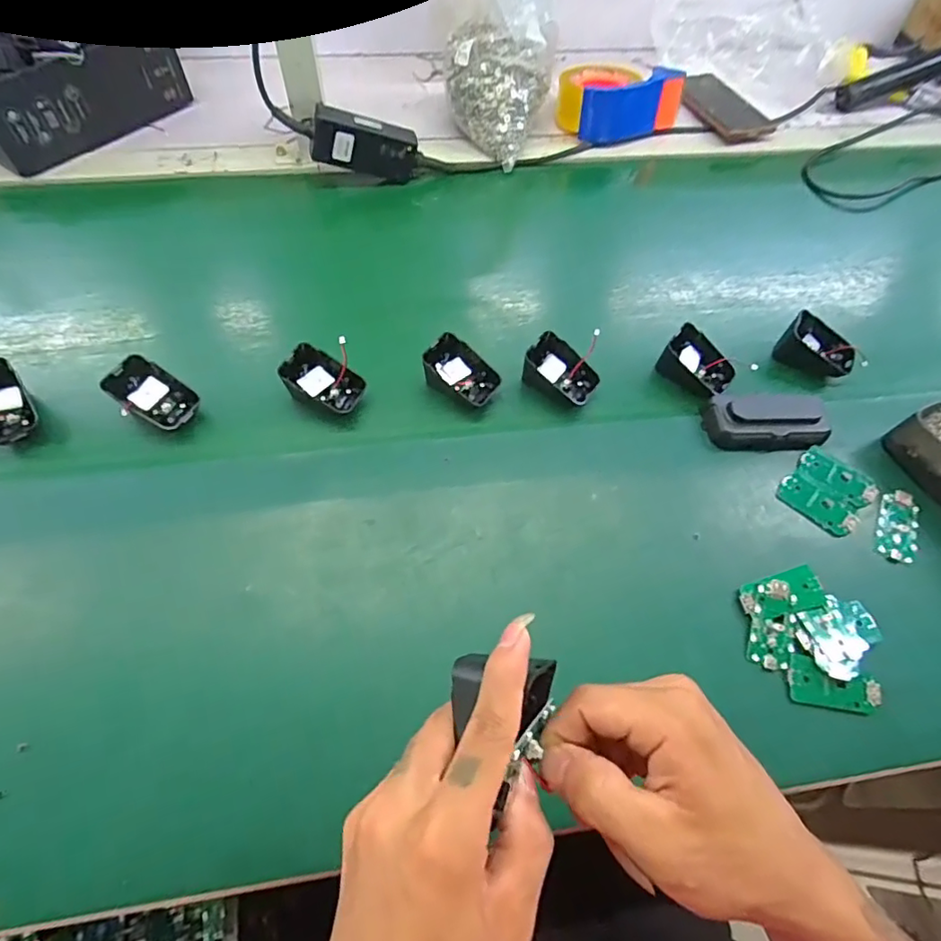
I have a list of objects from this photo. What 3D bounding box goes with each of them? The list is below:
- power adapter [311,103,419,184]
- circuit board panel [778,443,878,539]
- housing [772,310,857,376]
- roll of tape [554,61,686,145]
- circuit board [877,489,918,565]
[{"bbox_3d":[-0.119,-0.372,0.629,0.119,0.053,0.031,1,58,-28],"label":"power adapter"},{"bbox_3d":[0.309,0.016,0.473,0.065,0.007,0.069,42,70,12],"label":"circuit board panel"},{"bbox_3d":[0.344,-0.120,0.540,0.071,0.036,0.049,34,64,15],"label":"housing"},{"bbox_3d":[0.192,-0.490,0.724,0.156,0.069,0.102,-2,60,-5],"label":"roll of tape"},{"bbox_3d":[0.360,0.046,0.461,0.031,0.005,0.063,25,62,11],"label":"circuit board"}]

